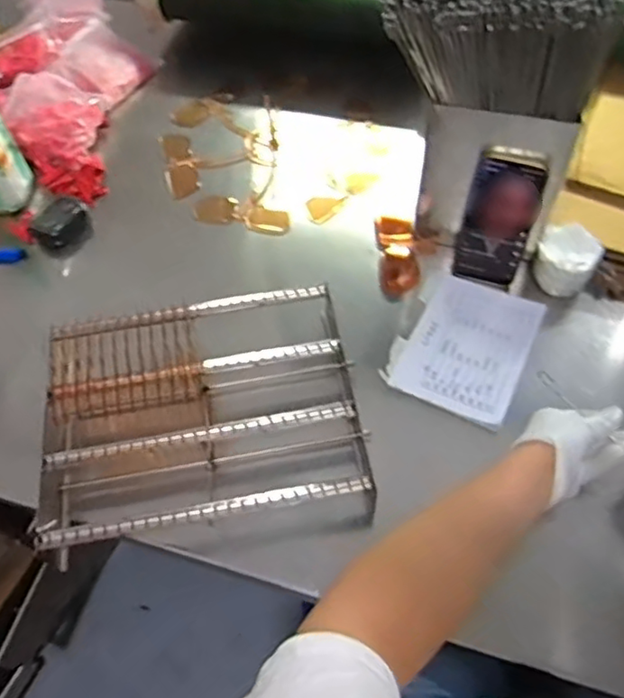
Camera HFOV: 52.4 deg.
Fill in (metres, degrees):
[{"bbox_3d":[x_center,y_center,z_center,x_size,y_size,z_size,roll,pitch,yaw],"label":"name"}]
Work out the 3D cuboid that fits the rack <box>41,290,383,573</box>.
[{"bbox_3d":[-0.115,0.065,0.651,0.316,0.088,0.242,-8,59,-3],"label":"rack"}]

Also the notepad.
[{"bbox_3d":[0.174,-0.009,0.719,0.135,0.019,0.180,23,62,15],"label":"notepad"}]

